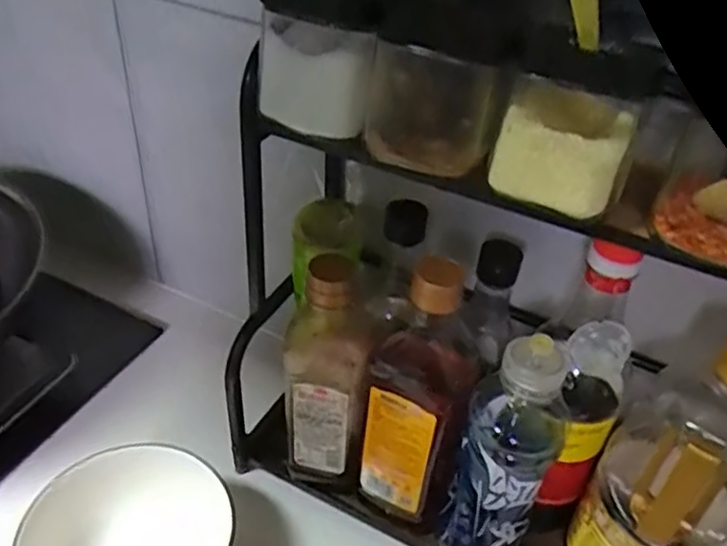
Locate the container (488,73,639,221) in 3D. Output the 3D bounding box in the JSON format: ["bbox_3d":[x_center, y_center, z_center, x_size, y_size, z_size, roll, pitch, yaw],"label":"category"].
[{"bbox_3d":[0.106,-0.068,0.370,0.065,0.056,0.043,14,40,10],"label":"container"}]

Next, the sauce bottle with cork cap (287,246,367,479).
[{"bbox_3d":[-0.030,0.077,0.535,0.058,0.235,0.047,4,39,-1],"label":"sauce bottle with cork cap"}]

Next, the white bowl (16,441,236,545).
[{"bbox_3d":[-0.174,0.211,0.532,0.147,0.074,0.142,3,39,-3],"label":"white bowl"}]

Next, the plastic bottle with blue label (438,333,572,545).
[{"bbox_3d":[0.099,0.145,0.499,0.059,0.243,0.070,19,41,16],"label":"plastic bottle with blue label"}]

